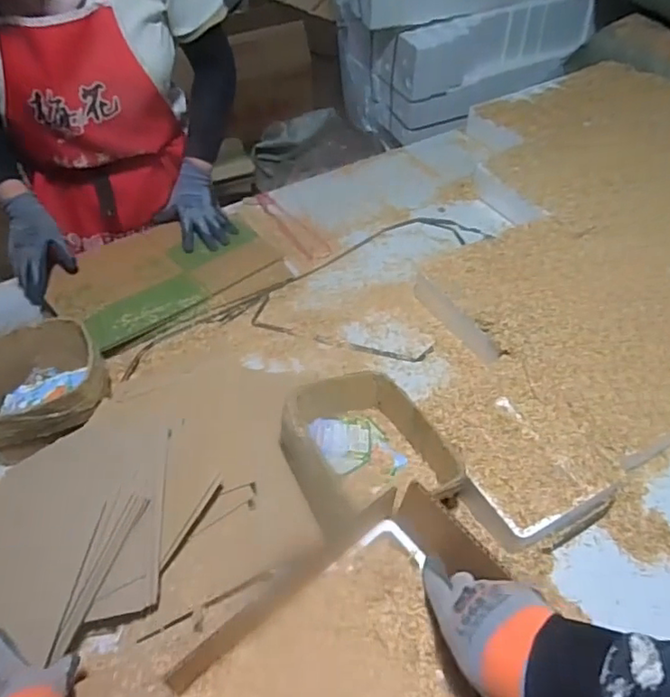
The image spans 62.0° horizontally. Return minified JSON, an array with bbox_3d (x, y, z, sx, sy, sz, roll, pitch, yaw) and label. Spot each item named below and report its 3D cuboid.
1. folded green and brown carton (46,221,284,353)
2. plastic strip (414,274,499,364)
[{"bbox_3d":[-0.349,-0.160,1.124,0.266,0.026,0.414,35,53,27],"label":"folded green and brown carton"},{"bbox_3d":[0.209,-0.054,0.988,0.013,0.056,0.238,-23,50,-15],"label":"plastic strip"}]

